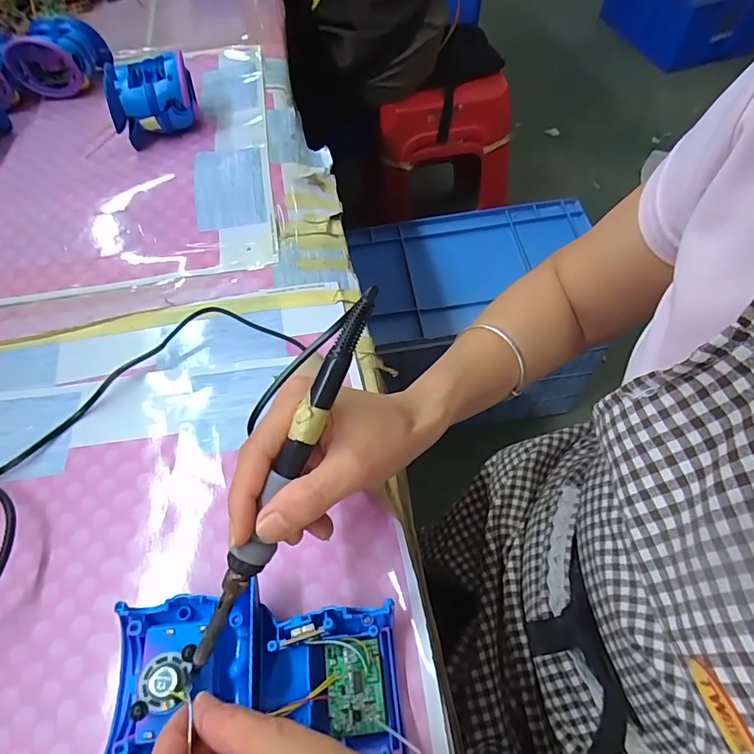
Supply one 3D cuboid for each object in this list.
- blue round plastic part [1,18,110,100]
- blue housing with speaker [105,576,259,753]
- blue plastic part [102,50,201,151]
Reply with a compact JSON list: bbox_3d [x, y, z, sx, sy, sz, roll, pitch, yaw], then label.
[{"bbox_3d":[-0.386,-0.388,0.579,0.087,0.067,0.089,9,60,7],"label":"blue round plastic part"},{"bbox_3d":[-0.105,0.160,0.261,0.079,0.034,0.076,-11,59,-5],"label":"blue housing with speaker"},{"bbox_3d":[-0.243,-0.304,0.519,0.088,0.064,0.069,-21,61,-11],"label":"blue plastic part"}]

